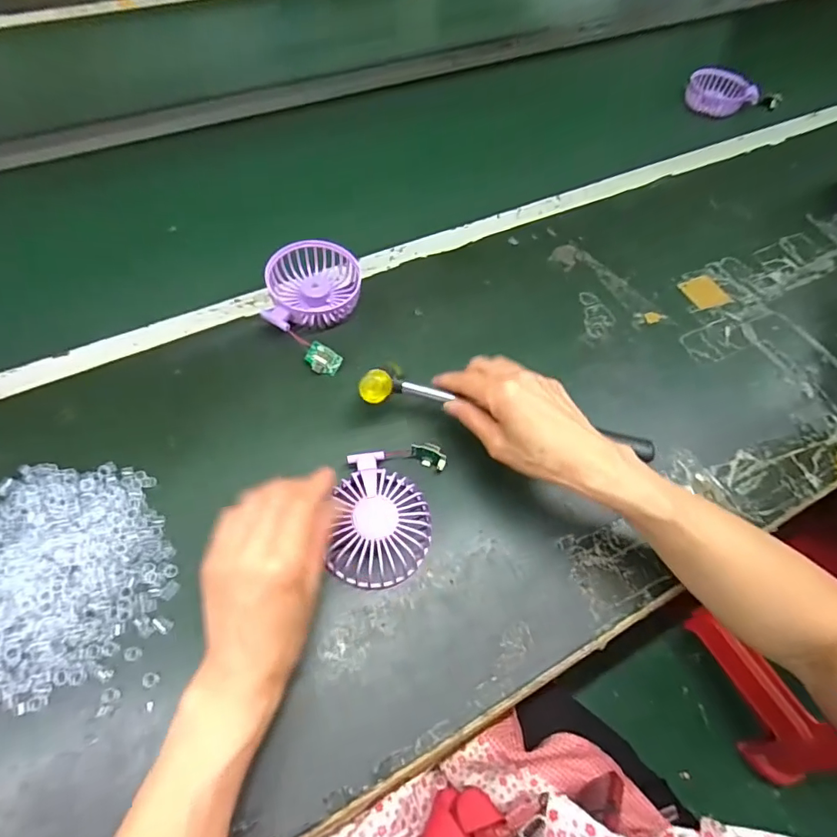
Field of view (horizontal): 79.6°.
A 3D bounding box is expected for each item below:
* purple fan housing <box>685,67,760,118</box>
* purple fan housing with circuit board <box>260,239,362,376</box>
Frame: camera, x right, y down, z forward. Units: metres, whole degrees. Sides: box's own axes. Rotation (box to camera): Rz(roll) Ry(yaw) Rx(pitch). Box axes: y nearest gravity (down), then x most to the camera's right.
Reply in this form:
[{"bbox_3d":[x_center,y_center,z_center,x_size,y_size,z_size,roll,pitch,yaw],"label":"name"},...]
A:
[{"bbox_3d":[0.488,-0.527,0.814,0.109,0.038,0.073,30,62,13],"label":"purple fan housing"},{"bbox_3d":[-0.102,-0.112,0.491,0.090,0.036,0.143,-2,59,-5],"label":"purple fan housing with circuit board"}]

